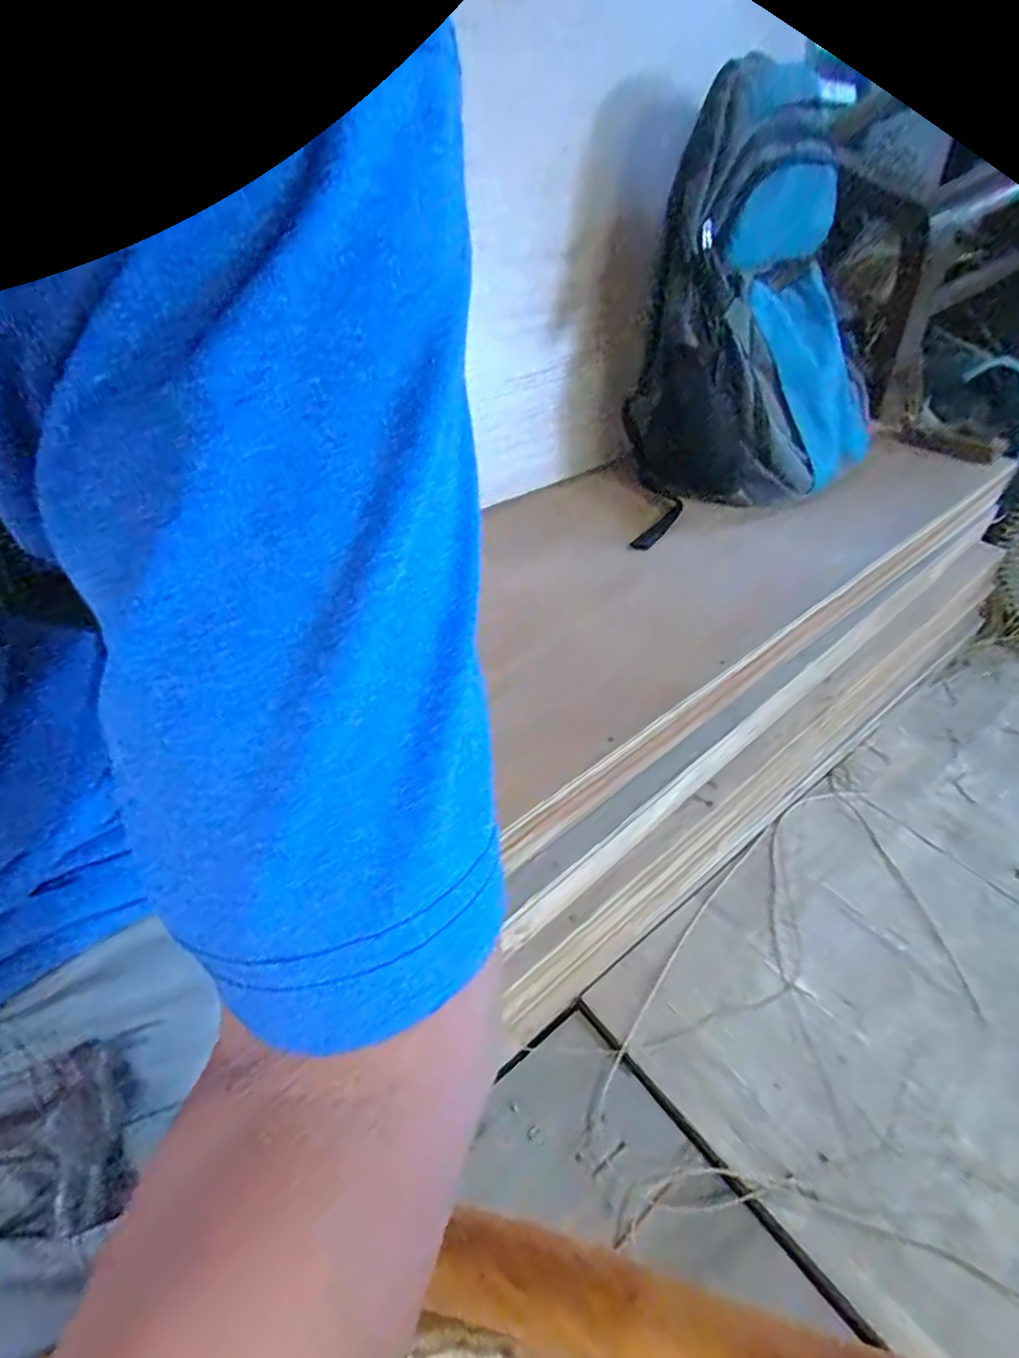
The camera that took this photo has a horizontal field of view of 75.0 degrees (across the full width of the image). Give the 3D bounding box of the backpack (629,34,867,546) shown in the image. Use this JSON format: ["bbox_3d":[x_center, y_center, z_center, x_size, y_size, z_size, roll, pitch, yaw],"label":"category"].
[{"bbox_3d":[0.315,-0.451,0.815,0.261,0.395,0.314,2,42,-6],"label":"backpack"}]

